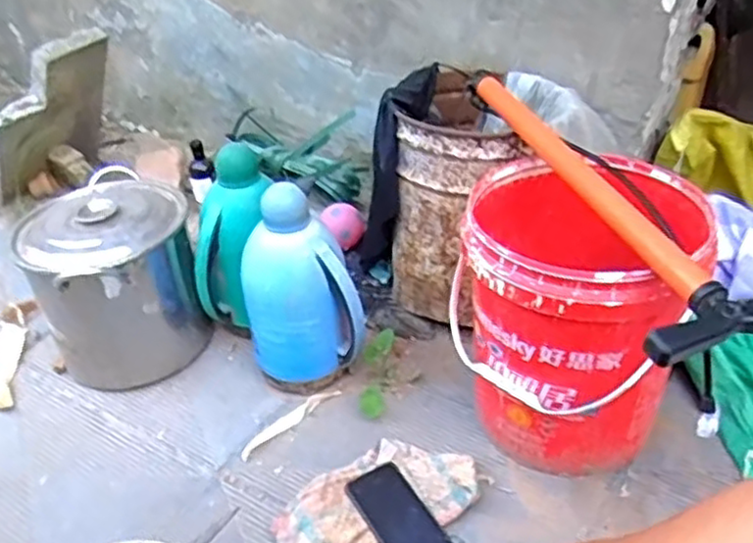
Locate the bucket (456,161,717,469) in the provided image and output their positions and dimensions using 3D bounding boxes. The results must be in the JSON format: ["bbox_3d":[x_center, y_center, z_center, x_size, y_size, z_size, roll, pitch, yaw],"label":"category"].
[{"bbox_3d":[0.255,0.050,0.952,0.290,0.320,0.329,10,38,18],"label":"bucket"}]

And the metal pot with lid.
[{"bbox_3d":[-0.427,0.011,1.175,0.246,0.277,0.263,-2,36,1],"label":"metal pot with lid"}]

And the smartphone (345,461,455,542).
[{"bbox_3d":[0.030,0.315,0.908,0.079,0.012,0.156,-24,45,-22],"label":"smartphone"}]

